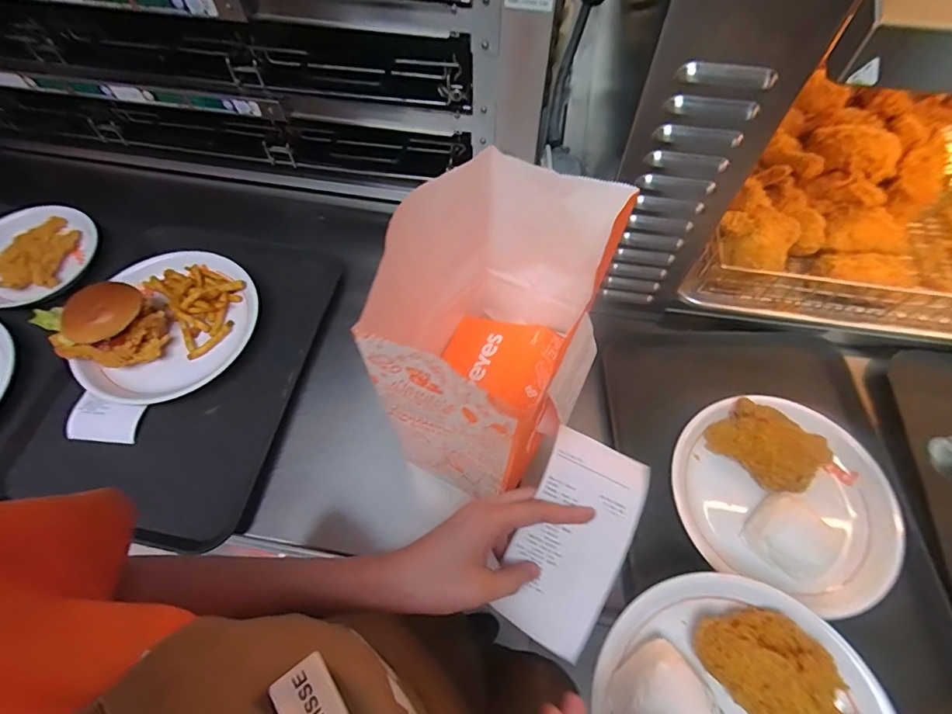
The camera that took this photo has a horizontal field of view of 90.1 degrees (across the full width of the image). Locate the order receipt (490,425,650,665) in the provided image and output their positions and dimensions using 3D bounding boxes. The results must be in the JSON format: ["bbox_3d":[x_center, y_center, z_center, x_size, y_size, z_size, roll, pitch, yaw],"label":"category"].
[{"bbox_3d":[0.071,0.138,0.360,0.080,0.021,0.146,27,85,-3],"label":"order receipt"}]

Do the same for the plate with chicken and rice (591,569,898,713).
[{"bbox_3d":[0.201,0.269,0.348,0.208,0.066,0.195,0,62,1],"label":"plate with chicken and rice"}]

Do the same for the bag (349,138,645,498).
[{"bbox_3d":[0.023,-0.021,0.431,0.161,0.235,0.216,24,65,13],"label":"bag"}]

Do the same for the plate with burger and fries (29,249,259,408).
[{"bbox_3d":[-0.388,-0.047,0.591,0.202,0.101,0.219,0,62,1],"label":"plate with burger and fries"}]

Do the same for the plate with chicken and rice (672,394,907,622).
[{"bbox_3d":[0.325,0.141,0.500,0.218,0.049,0.207,0,62,1],"label":"plate with chicken and rice"}]

